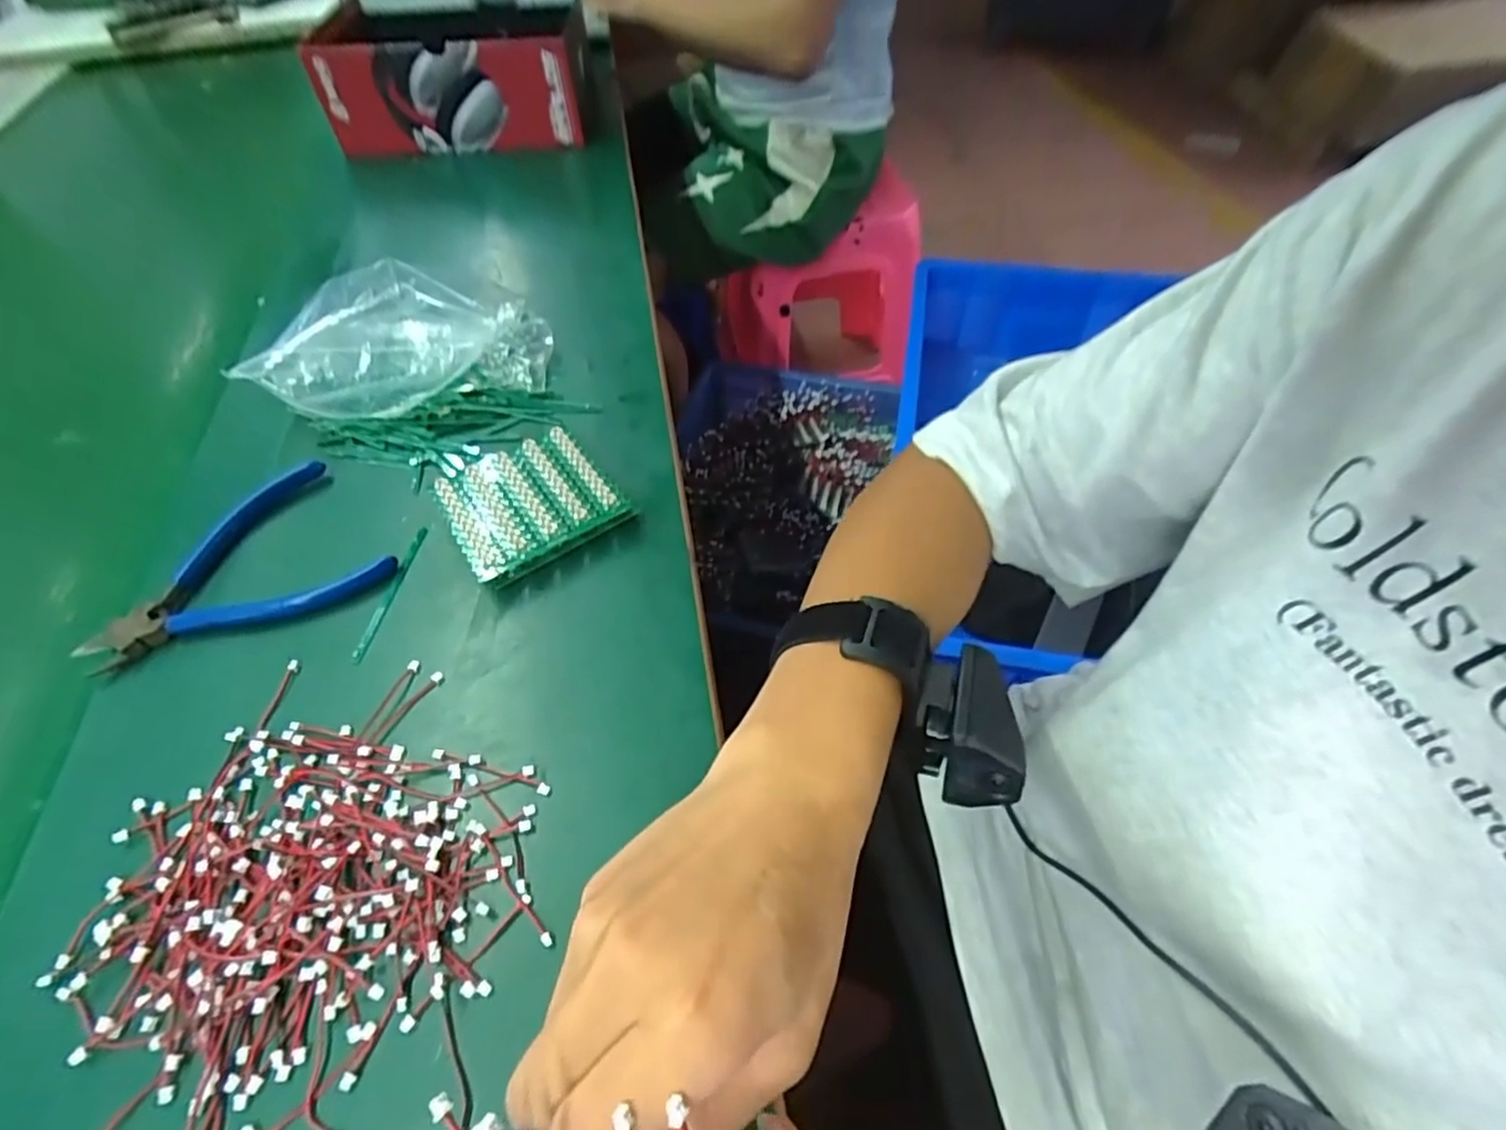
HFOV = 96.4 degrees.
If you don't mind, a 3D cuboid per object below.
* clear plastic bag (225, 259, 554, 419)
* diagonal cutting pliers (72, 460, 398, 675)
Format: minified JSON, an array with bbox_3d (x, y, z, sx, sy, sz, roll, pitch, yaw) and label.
[{"bbox_3d":[-0.229,-0.145,0.439,0.181,0.060,0.086,-18,56,-13],"label":"clear plastic bag"},{"bbox_3d":[-0.282,-0.005,0.370,0.142,0.010,0.106,-24,57,-17],"label":"diagonal cutting pliers"}]

